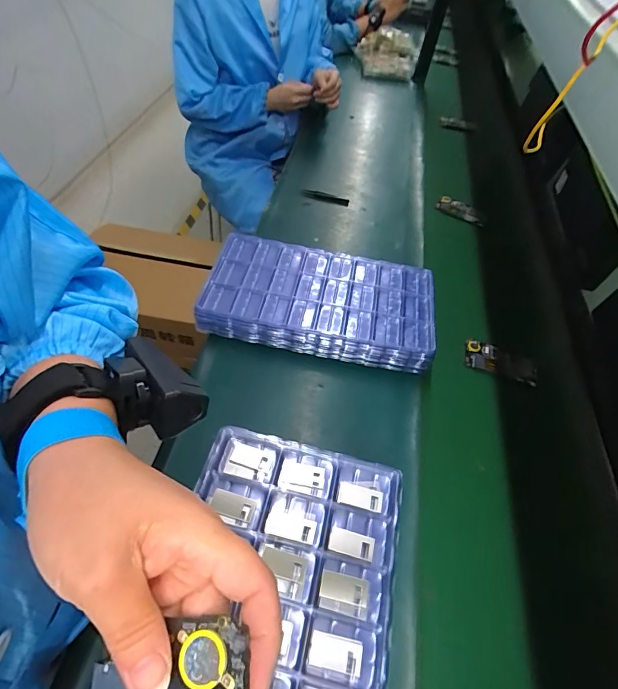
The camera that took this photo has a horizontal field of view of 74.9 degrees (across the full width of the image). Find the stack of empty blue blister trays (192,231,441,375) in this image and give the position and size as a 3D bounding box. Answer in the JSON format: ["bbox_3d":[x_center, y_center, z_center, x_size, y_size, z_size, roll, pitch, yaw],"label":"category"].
[{"bbox_3d":[0.018,-0.073,0.716,0.392,0.062,0.230,12,53,1],"label":"stack of empty blue blister trays"}]

